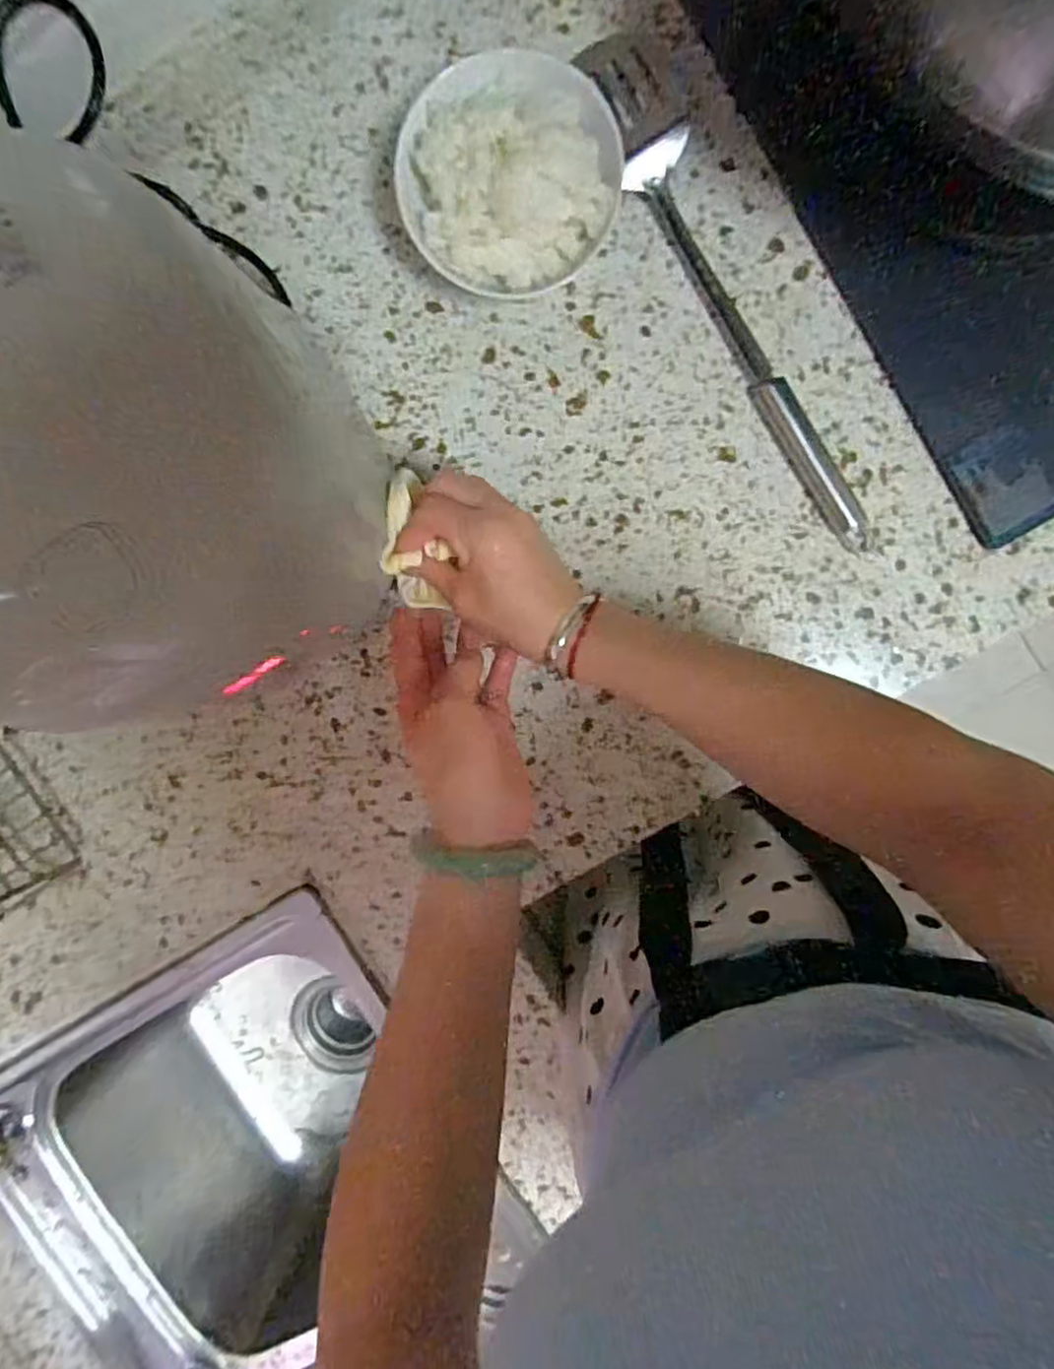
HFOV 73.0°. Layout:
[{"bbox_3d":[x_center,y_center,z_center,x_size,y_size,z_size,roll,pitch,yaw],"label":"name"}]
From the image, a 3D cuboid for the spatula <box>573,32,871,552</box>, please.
[{"bbox_3d":[0.128,-0.248,0.456,0.058,0.027,0.357,-25,94,7],"label":"spatula"}]

